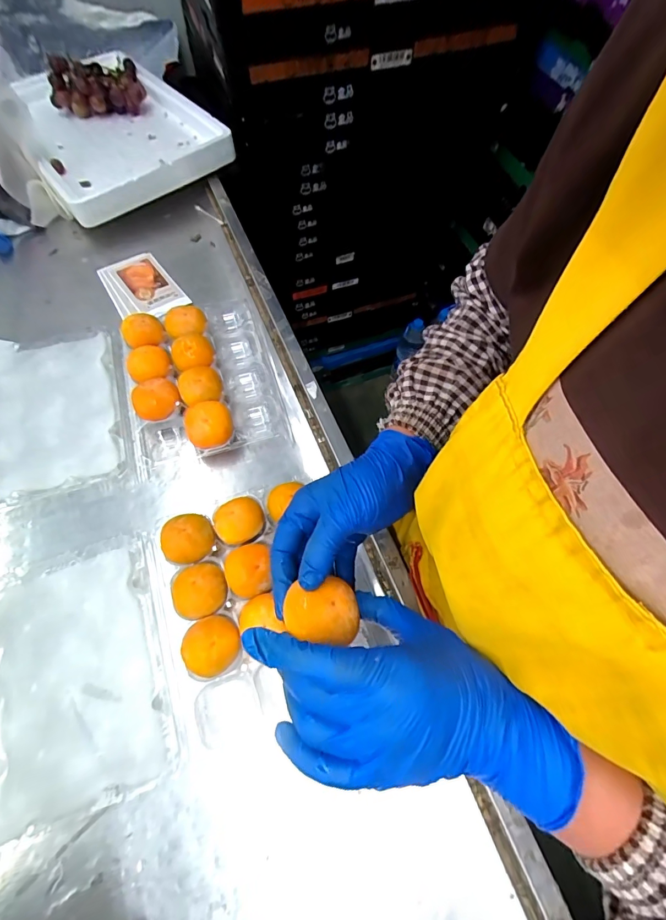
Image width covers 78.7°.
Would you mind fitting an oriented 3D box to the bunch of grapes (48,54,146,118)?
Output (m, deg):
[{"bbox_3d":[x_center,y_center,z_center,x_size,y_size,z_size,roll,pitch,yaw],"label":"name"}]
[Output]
[{"bbox_3d":[-0.390,-0.621,0.671,0.148,0.053,0.117,-29,70,-14],"label":"bunch of grapes"}]

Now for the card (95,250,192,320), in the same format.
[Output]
[{"bbox_3d":[-0.272,-0.245,0.576,0.088,0.009,0.121,-35,72,-16],"label":"card"}]

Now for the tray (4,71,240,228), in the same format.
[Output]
[{"bbox_3d":[-0.370,-0.544,0.656,0.268,0.049,0.352,-37,74,-13],"label":"tray"}]

